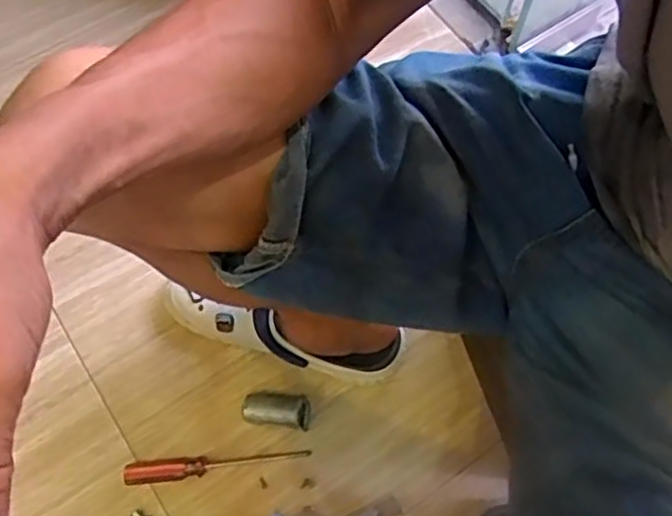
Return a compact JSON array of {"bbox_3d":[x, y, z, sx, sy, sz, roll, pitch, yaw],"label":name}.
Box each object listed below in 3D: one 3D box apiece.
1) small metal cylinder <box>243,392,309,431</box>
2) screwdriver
[{"bbox_3d":[-0.068,0.169,0.751,0.076,0.044,0.032,7,67,0],"label":"small metal cylinder"},{"bbox_3d":[-0.130,0.223,0.734,0.196,0.022,0.025,-7,67,-5],"label":"screwdriver"}]

